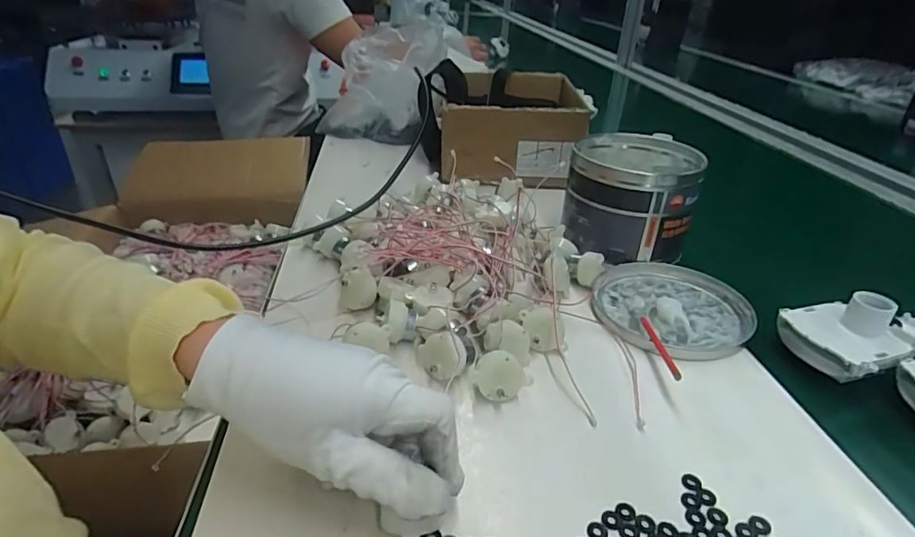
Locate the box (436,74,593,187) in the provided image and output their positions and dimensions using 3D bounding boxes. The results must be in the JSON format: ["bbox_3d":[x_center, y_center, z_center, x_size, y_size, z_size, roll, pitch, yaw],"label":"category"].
[{"bbox_3d":[0.085,-0.206,0.729,0.177,0.094,0.212,8,30,9],"label":"box"}]

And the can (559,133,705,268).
[{"bbox_3d":[0.177,-0.071,0.535,0.116,0.101,0.126,12,31,16],"label":"can"}]

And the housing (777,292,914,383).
[{"bbox_3d":[0.308,0.049,0.392,0.098,0.053,0.070,-6,31,-15],"label":"housing"}]

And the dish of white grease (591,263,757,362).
[{"bbox_3d":[0.186,0.034,0.447,0.126,0.015,0.132,2,30,-1],"label":"dish of white grease"}]

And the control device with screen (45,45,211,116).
[{"bbox_3d":[-0.984,-0.586,1.596,0.491,0.169,0.217,1,30,-2],"label":"control device with screen"}]

